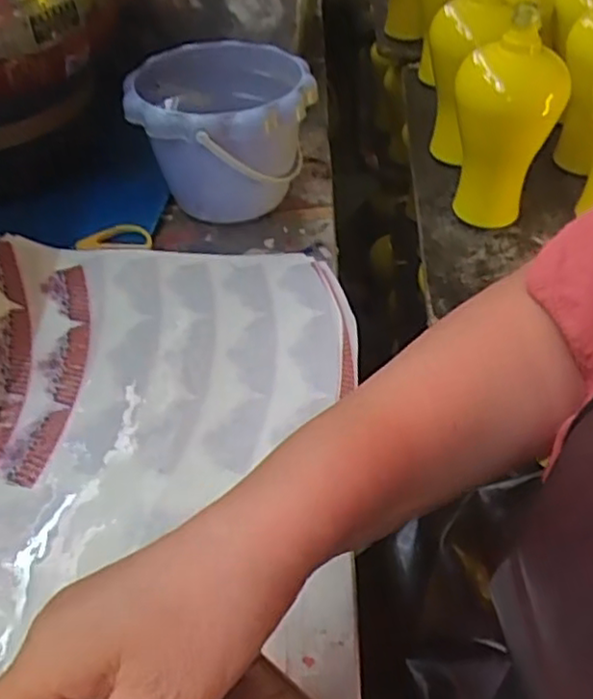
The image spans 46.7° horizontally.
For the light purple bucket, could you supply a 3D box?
[{"bbox_3d":[-0.065,-0.188,0.619,0.150,0.121,0.156,0,45,0],"label":"light purple bucket"}]

